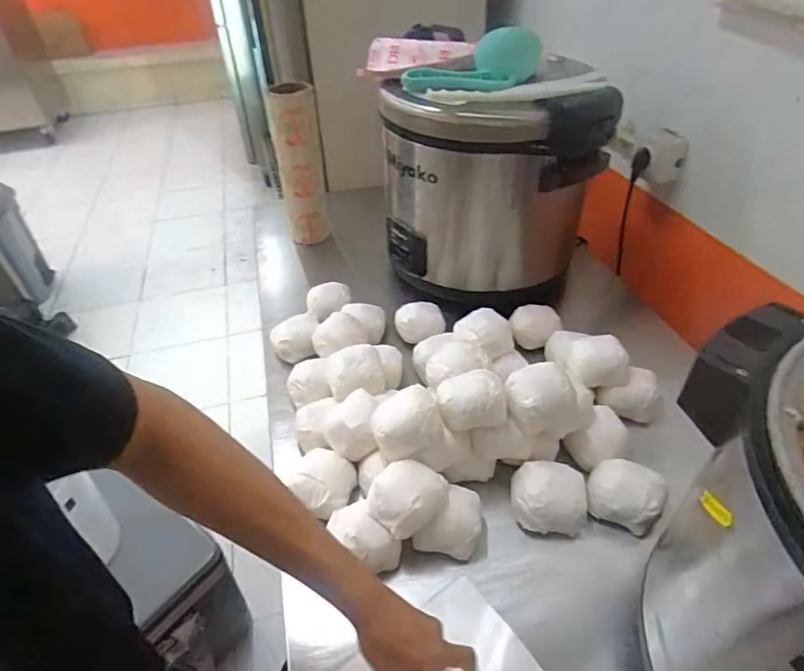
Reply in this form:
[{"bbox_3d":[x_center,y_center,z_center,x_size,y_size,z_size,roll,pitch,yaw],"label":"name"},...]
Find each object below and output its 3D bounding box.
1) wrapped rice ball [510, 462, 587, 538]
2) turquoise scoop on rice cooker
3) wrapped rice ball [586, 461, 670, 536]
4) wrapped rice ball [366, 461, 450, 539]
[{"bbox_3d":[0.179,0.196,0.619,0.085,0.055,0.073,4,42,8],"label":"wrapped rice ball"},{"bbox_3d":[0.100,-0.397,0.750,0.201,0.065,0.064,-11,40,10],"label":"turquoise scoop on rice cooker"},{"bbox_3d":[0.275,0.194,0.622,0.083,0.045,0.071,15,44,19],"label":"wrapped rice ball"},{"bbox_3d":[0.008,0.192,0.589,0.081,0.058,0.080,-2,41,1],"label":"wrapped rice ball"}]

